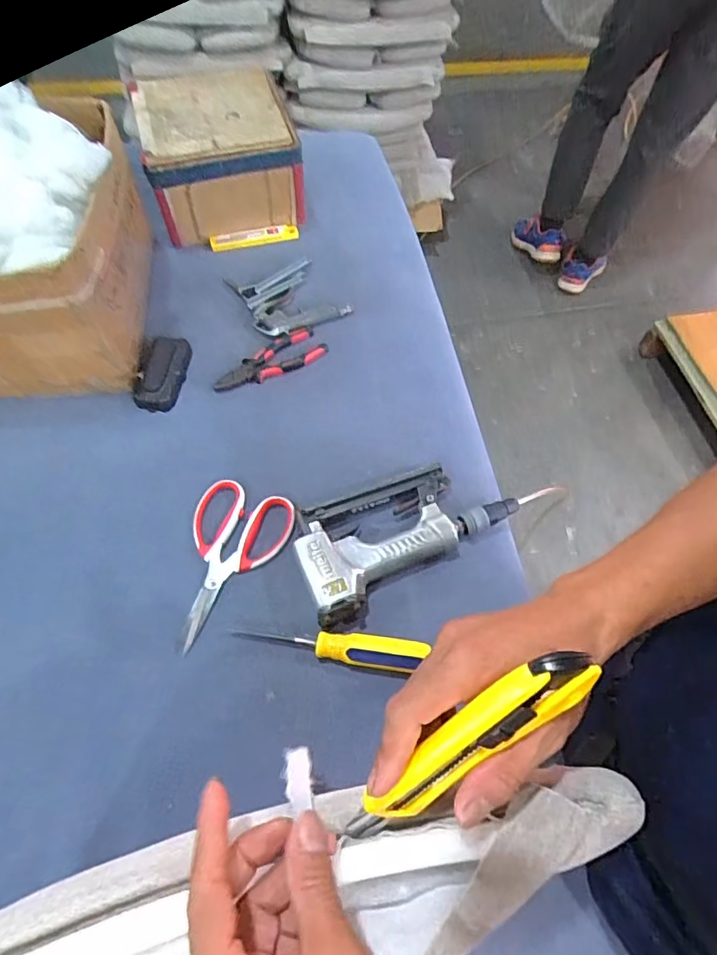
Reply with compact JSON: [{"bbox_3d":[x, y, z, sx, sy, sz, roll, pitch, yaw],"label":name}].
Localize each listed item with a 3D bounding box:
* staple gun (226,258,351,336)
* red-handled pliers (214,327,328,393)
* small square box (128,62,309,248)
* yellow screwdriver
[{"bbox_3d":[-0.100,-0.262,0.769,0.129,0.015,0.135,-26,67,-17],"label":"staple gun"},{"bbox_3d":[-0.118,-0.153,0.709,0.155,0.010,0.058,-28,67,-18],"label":"red-handled pliers"},{"bbox_3d":[-0.212,-0.494,0.822,0.211,0.126,0.223,-14,64,-11],"label":"small square box"},{"bbox_3d":[-0.029,0.166,0.531,0.187,0.031,0.029,8,61,3],"label":"yellow screwdriver"}]

